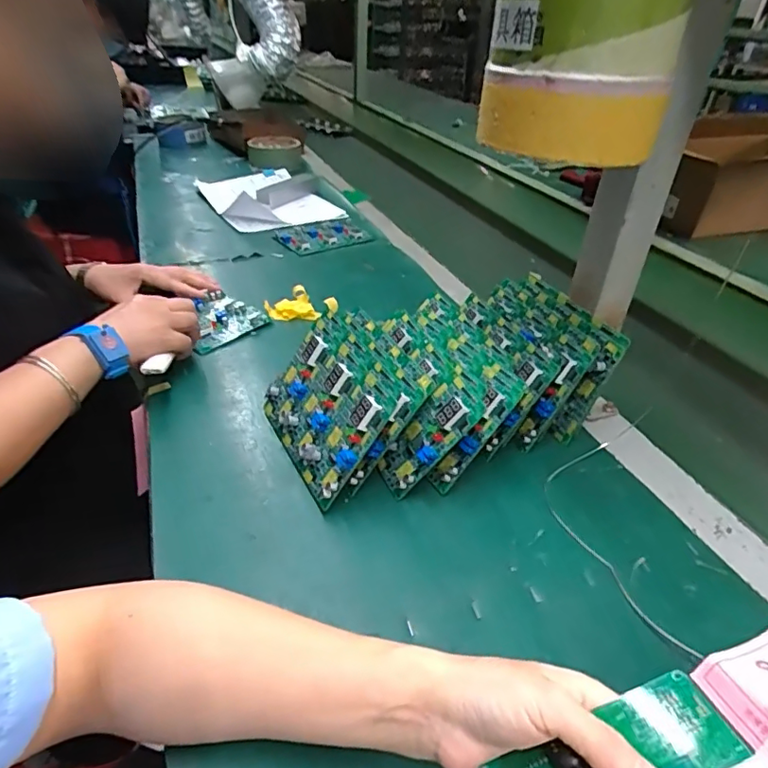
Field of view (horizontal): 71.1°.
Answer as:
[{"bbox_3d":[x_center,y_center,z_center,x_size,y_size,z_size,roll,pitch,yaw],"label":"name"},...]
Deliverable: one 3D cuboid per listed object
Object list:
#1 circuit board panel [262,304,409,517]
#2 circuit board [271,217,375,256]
[{"bbox_3d":[-0.049,0.016,0.458,0.028,0.113,0.145,25,17,-44],"label":"circuit board panel"},{"bbox_3d":[-0.098,-0.246,0.897,0.158,0.020,0.107,-20,41,-29],"label":"circuit board"}]

